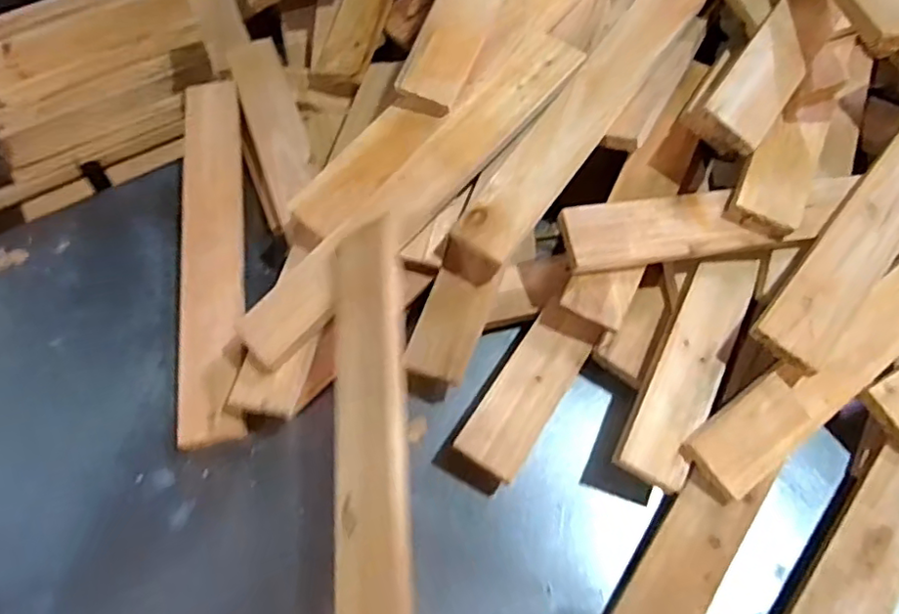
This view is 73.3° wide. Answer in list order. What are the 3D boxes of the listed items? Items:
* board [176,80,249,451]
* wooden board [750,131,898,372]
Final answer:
[{"bbox_3d":[-0.296,-0.083,0.750,0.083,0.017,0.504,-8,65,-9],"label":"board"},{"bbox_3d":[0.466,-0.095,0.659,0.075,0.032,0.416,42,73,9],"label":"wooden board"}]

